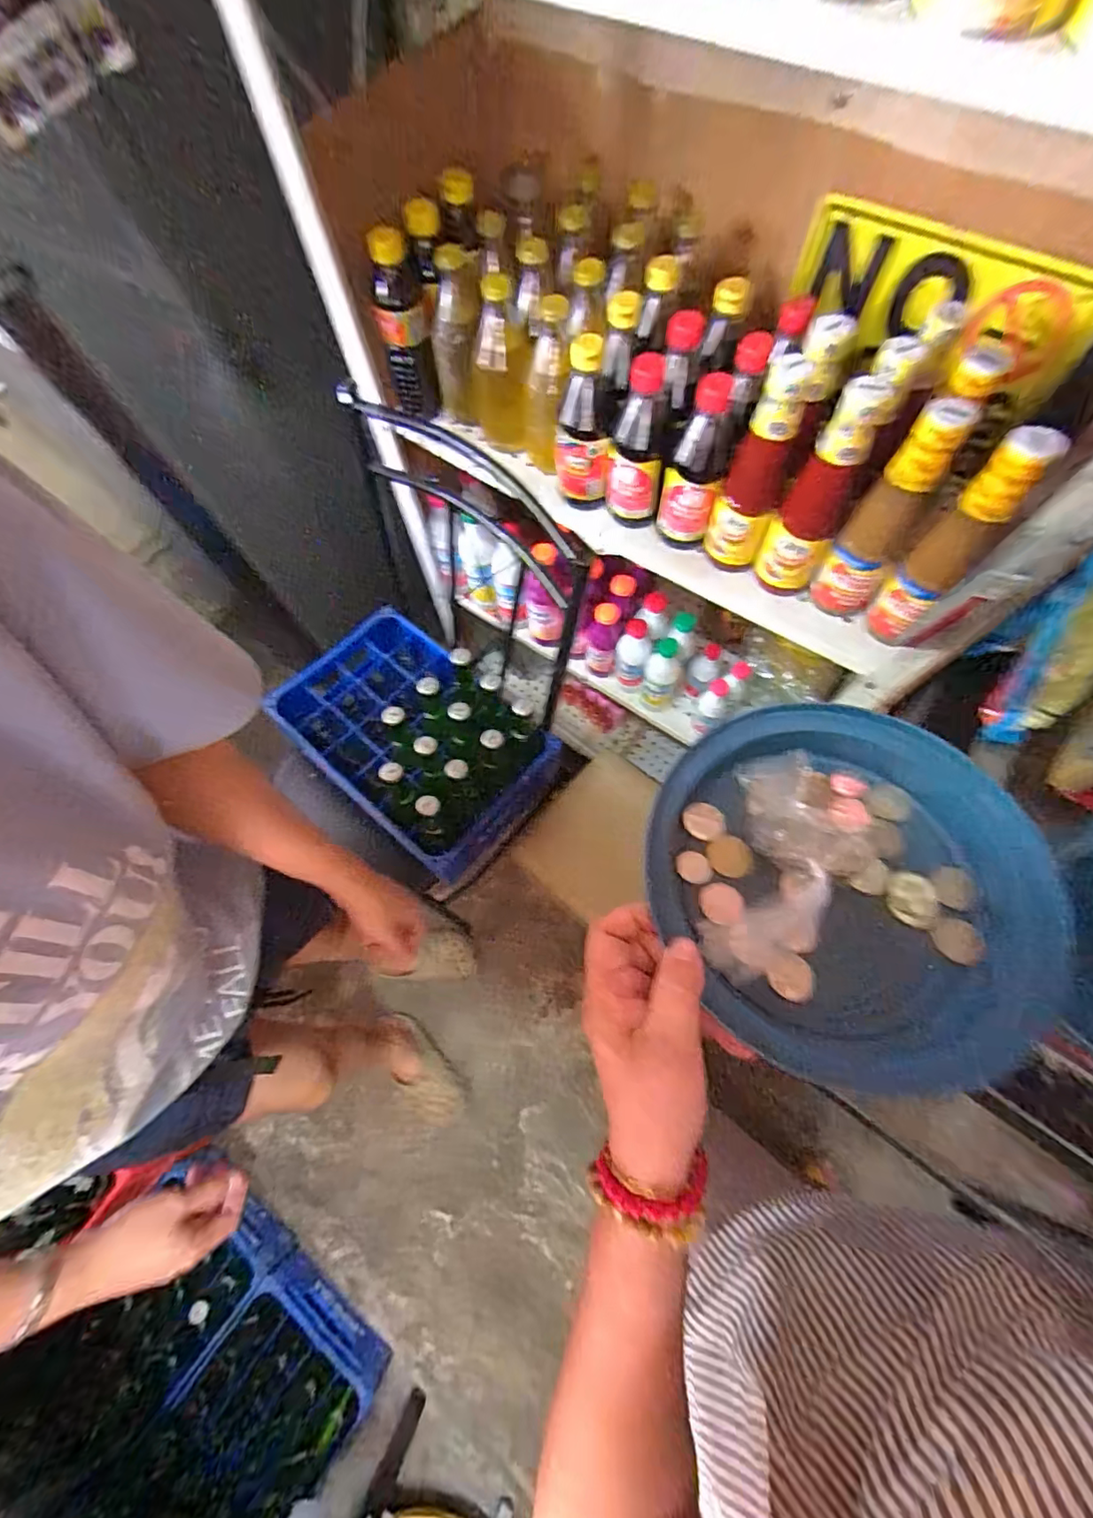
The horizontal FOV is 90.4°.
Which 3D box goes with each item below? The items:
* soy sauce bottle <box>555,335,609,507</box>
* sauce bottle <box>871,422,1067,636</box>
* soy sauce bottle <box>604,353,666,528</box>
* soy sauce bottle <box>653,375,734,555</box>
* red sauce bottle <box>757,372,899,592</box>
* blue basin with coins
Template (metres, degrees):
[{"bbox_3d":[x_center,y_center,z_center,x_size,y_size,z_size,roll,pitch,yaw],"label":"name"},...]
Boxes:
[{"bbox_3d":[0.038,-0.342,0.564,0.060,0.159,0.055,0,72,-2],"label":"soy sauce bottle"},{"bbox_3d":[0.356,-0.184,0.477,0.053,0.209,0.054,-39,69,-20],"label":"sauce bottle"},{"bbox_3d":[0.097,-0.327,0.559,0.057,0.160,0.069,9,72,1],"label":"soy sauce bottle"},{"bbox_3d":[0.153,-0.292,0.545,0.058,0.162,0.056,19,73,4],"label":"soy sauce bottle"},{"bbox_3d":[0.258,-0.242,0.504,0.064,0.194,0.064,28,74,7],"label":"red sauce bottle"},{"bbox_3d":[0.173,0.071,0.317,0.215,0.039,0.203,0,72,-1],"label":"blue basin with coins"}]

